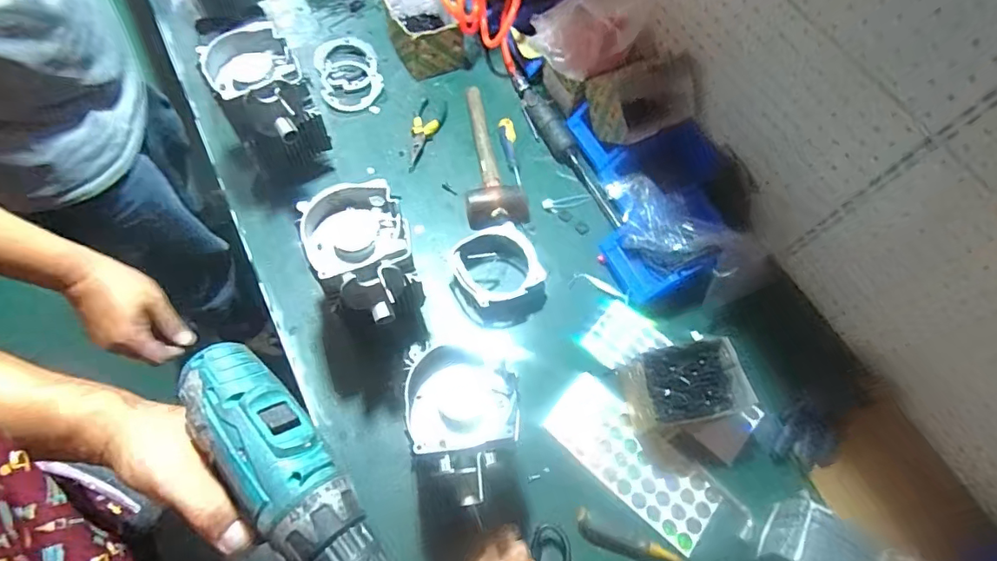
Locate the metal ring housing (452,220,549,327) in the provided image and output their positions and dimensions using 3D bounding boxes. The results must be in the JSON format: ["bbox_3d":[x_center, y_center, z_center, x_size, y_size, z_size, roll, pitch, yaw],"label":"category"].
[{"bbox_3d":[-0.001,-0.002,0.781,0.131,0.088,0.136,1,64,-3],"label":"metal ring housing"}]

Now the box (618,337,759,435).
[{"bbox_3d":[0.250,0.150,0.690,0.149,0.098,0.109,-9,65,-8],"label":"box"}]

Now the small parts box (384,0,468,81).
[{"bbox_3d":[-0.135,-0.471,0.947,0.134,0.105,0.150,-12,66,-9],"label":"small parts box"}]

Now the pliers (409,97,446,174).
[{"bbox_3d":[-0.131,-0.265,0.892,0.048,0.022,0.170,13,64,3],"label":"pliers"}]

